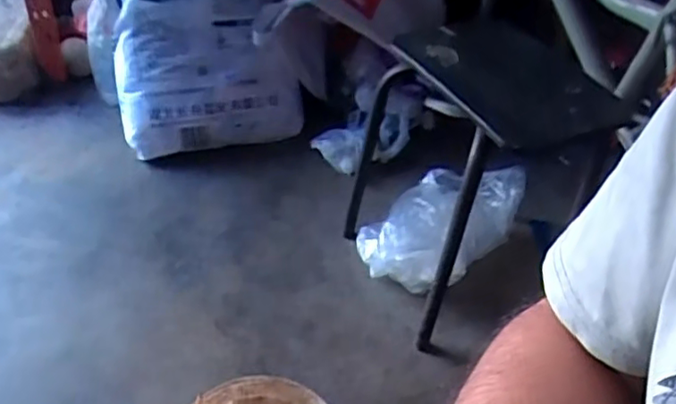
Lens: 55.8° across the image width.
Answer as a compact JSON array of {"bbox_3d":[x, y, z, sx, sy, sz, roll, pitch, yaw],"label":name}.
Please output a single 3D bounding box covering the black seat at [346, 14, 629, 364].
[{"bbox_3d":[0.196,-0.038,1.099,0.231,0.452,0.401,-11,45,-19],"label":"black seat"}]

